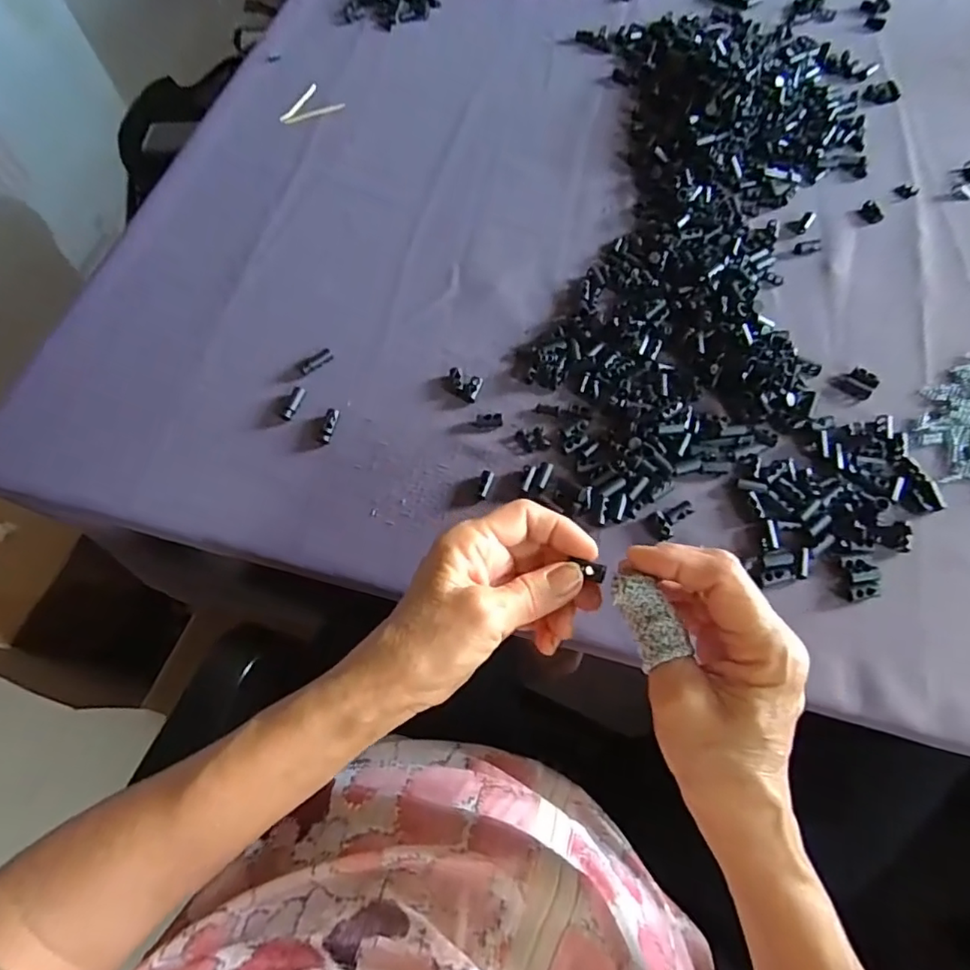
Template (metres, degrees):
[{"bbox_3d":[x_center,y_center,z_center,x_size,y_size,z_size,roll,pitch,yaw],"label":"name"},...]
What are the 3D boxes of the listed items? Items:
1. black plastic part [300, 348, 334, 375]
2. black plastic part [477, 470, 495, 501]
[{"bbox_3d":[-0.119,-0.087,0.401,0.025,0.004,0.010,-42,70,-16],"label":"black plastic part"},{"bbox_3d":[-0.001,0.000,0.360,0.008,0.004,0.022,17,67,9],"label":"black plastic part"}]

